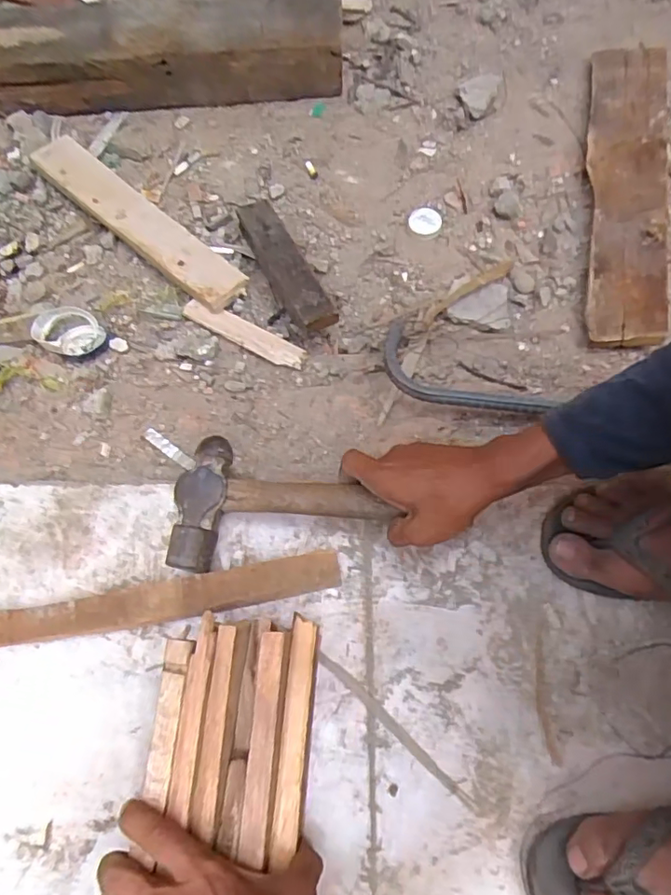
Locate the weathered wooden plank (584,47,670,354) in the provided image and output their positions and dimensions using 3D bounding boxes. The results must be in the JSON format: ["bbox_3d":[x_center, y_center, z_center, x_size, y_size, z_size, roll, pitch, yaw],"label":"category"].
[{"bbox_3d":[0.346,-0.323,0.665,0.084,0.019,0.456,5,68,18],"label":"weathered wooden plank"}]

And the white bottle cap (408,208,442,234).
[{"bbox_3d":[0.111,-0.279,0.687,0.040,0.007,0.034,-26,72,-7],"label":"white bottle cap"}]

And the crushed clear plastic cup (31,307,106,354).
[{"bbox_3d":[-0.302,-0.131,0.626,0.073,0.025,0.056,4,70,3],"label":"crushed clear plastic cup"}]

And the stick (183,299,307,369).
[{"bbox_3d":[-0.102,-0.132,0.632,0.153,0.012,0.030,29,74,11],"label":"stick"}]

